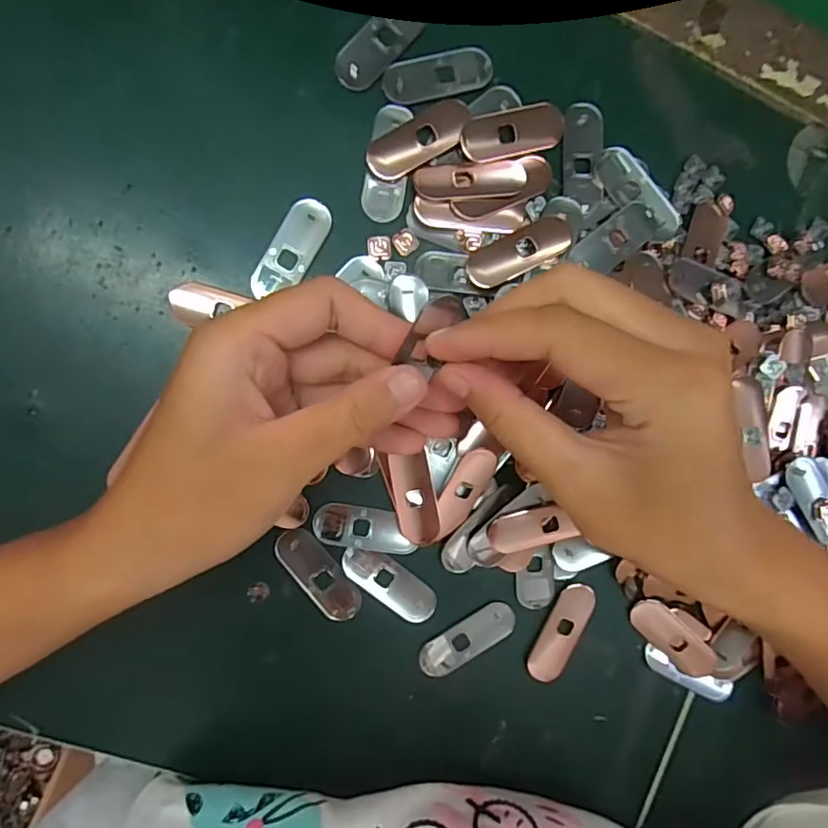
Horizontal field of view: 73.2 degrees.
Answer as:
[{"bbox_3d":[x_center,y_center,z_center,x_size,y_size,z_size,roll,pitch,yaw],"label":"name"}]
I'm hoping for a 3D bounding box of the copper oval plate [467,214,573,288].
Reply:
[{"bbox_3d":[0.049,-0.074,0.254,0.051,0.006,0.019,-29,96,-5],"label":"copper oval plate"}]

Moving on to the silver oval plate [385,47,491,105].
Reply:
[{"bbox_3d":[0.011,-0.152,0.249,0.049,0.004,0.019,-18,95,-6],"label":"silver oval plate"}]

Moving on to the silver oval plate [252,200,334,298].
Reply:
[{"bbox_3d":[-0.054,-0.072,0.245,0.018,0.005,0.047,31,89,-8],"label":"silver oval plate"}]

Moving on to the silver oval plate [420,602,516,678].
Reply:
[{"bbox_3d":[0.026,0.108,0.266,0.049,0.004,0.018,-32,97,-4],"label":"silver oval plate"}]

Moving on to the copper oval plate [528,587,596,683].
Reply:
[{"bbox_3d":[0.072,0.107,0.272,0.018,0.004,0.049,29,90,-8],"label":"copper oval plate"}]

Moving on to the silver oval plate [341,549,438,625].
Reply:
[{"bbox_3d":[-0.011,0.079,0.258,0.049,0.004,0.017,38,88,-8],"label":"silver oval plate"}]

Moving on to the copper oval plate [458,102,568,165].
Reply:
[{"bbox_3d":[0.045,-0.128,0.253,0.050,0.004,0.020,-17,95,-6],"label":"copper oval plate"}]

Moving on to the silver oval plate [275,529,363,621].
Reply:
[{"bbox_3d":[-0.043,0.074,0.253,0.019,0.004,0.049,-39,97,-3],"label":"silver oval plate"}]

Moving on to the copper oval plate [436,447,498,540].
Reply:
[{"bbox_3d":[0.022,0.036,0.258,0.017,0.004,0.045,30,92,-17],"label":"copper oval plate"}]

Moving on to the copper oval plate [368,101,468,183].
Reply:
[{"bbox_3d":[0.002,-0.123,0.248,0.049,0.004,0.020,-31,97,-4],"label":"copper oval plate"}]

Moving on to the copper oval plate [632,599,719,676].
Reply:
[{"bbox_3d":[0.130,0.112,0.279,0.049,0.006,0.019,41,88,5],"label":"copper oval plate"}]

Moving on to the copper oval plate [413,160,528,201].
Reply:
[{"bbox_3d":[0.026,-0.105,0.250,0.050,0.006,0.018,-6,94,-7],"label":"copper oval plate"}]

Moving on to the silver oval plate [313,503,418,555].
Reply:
[{"bbox_3d":[-0.022,0.053,0.256,0.046,0.004,0.020,8,92,-8],"label":"silver oval plate"}]

